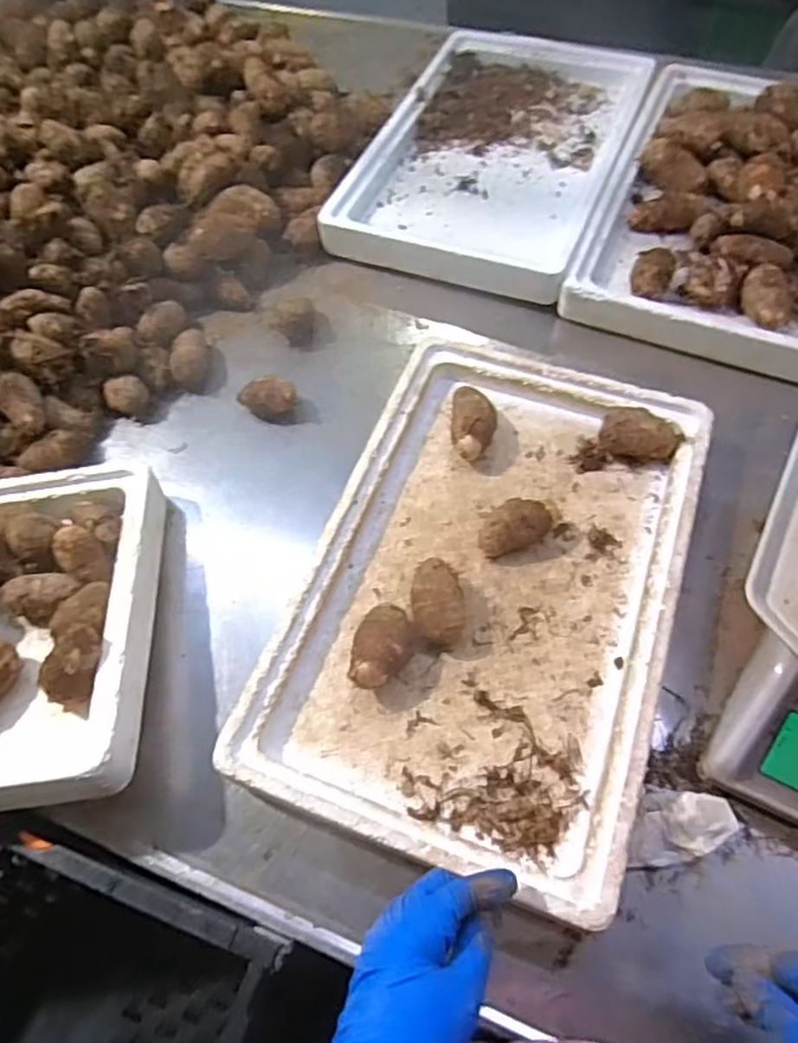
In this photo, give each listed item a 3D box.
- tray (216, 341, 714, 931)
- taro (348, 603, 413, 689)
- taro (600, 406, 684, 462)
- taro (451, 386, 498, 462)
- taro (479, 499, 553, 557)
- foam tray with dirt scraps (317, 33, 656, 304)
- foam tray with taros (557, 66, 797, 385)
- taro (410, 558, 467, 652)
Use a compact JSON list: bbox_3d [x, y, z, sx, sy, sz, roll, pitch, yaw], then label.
[{"bbox_3d":[0.090,0.045,0.580,0.310,0.057,0.465,19,63,8],"label":"tray"},{"bbox_3d":[-0.012,0.101,0.547,0.047,0.042,0.073,16,63,7],"label":"taro"},{"bbox_3d":[0.229,-0.083,0.646,0.073,0.044,0.045,18,63,8],"label":"taro"},{"bbox_3d":[0.072,-0.090,0.662,0.042,0.034,0.079,6,62,2],"label":"taro"},{"bbox_3d":[0.101,0.007,0.604,0.065,0.041,0.039,-18,64,-11],"label":"taro"},{"bbox_3d":[0.132,-0.495,0.888,0.299,0.053,0.491,21,64,9],"label":"foam tray with dirt scraps"},{"bbox_3d":[0.406,-0.389,0.806,0.306,0.076,0.508,22,64,10],"label":"foam tray with taros"},{"bbox_3d":[0.032,0.070,0.569,0.042,0.037,0.070,-7,63,-5],"label":"taro"}]

